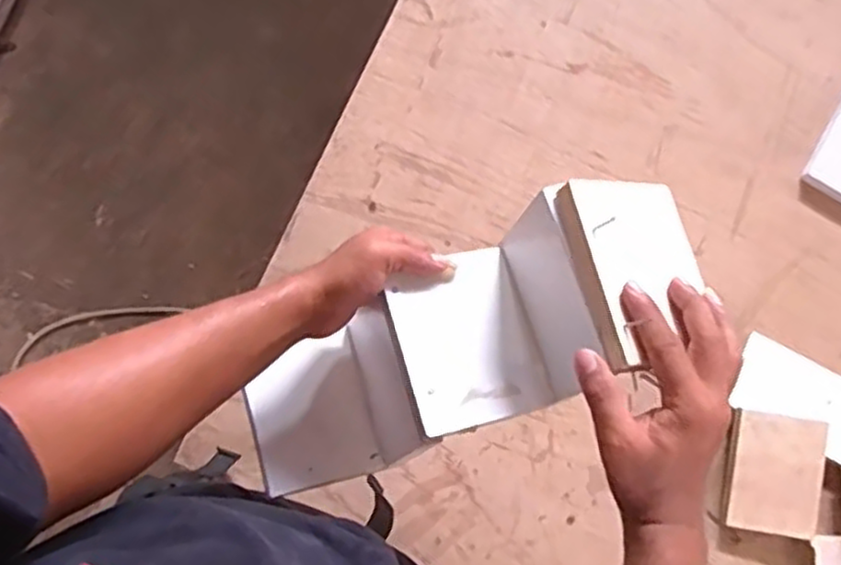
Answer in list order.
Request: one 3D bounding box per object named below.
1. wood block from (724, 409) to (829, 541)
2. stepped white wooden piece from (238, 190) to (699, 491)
[{"bbox_3d":[0.382,0.207,0.791,0.097,0.029,0.124,10,78,3],"label":"wood block"},{"bbox_3d":[0.030,0.051,0.581,0.366,0.098,0.129,-31,78,22],"label":"stepped white wooden piece"}]

